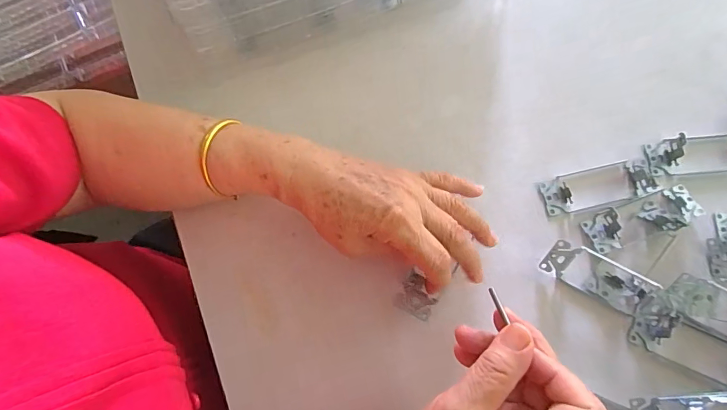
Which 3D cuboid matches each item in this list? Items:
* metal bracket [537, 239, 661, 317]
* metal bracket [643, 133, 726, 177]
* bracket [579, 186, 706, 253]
[{"bbox_3d":[0.202,0.059,0.339,0.088,0.024,0.034,28,78,8],"label":"metal bracket"},{"bbox_3d":[0.326,-0.050,0.369,0.106,0.022,0.036,-5,75,0],"label":"metal bracket"},{"bbox_3d":[0.255,0.010,0.353,0.105,0.020,0.035,-19,76,-4],"label":"bracket"}]

